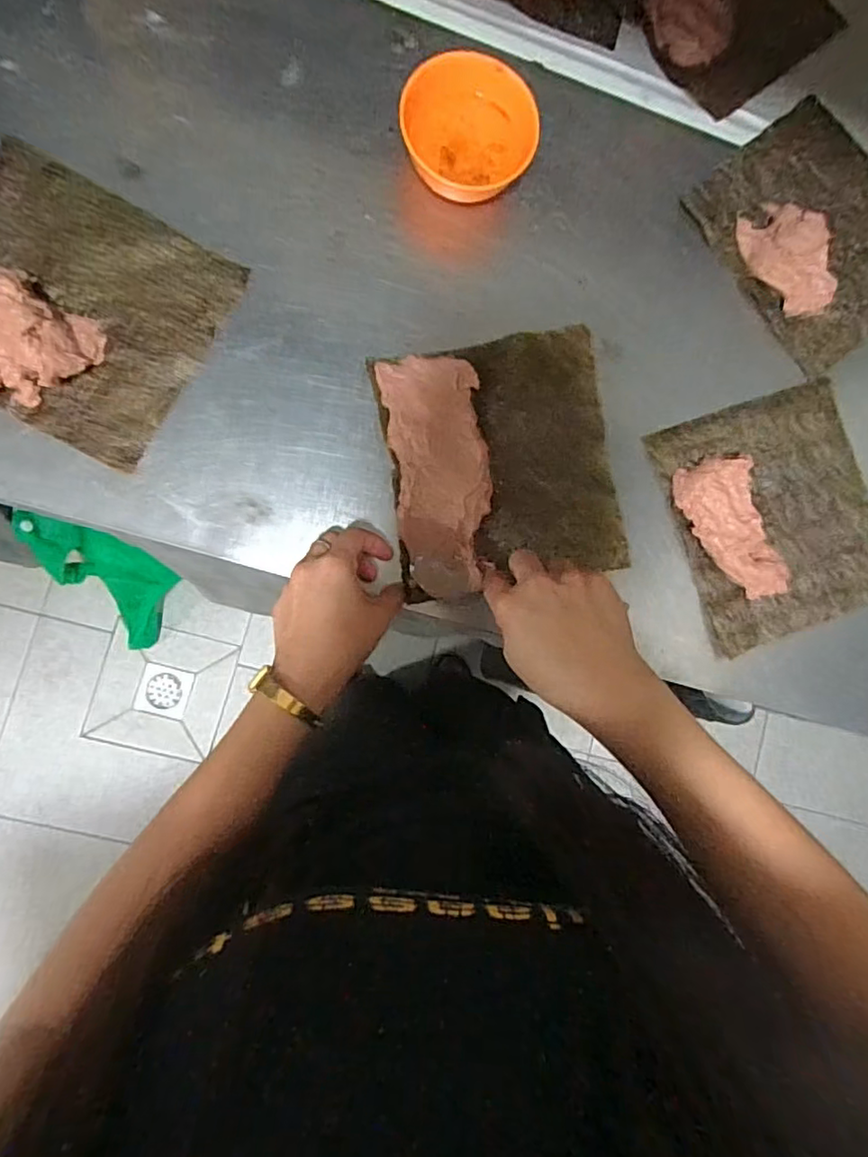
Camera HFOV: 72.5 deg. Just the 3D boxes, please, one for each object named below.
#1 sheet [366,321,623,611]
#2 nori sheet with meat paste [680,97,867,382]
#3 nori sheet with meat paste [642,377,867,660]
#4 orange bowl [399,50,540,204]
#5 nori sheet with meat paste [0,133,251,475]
[{"bbox_3d":[0.053,-0.094,0.476,0.179,0.016,0.193,-11,88,-9],"label":"sheet"},{"bbox_3d":[0.349,-0.314,0.525,0.185,0.035,0.199,-39,92,-9],"label":"nori sheet with meat paste"},{"bbox_3d":[0.303,-0.056,0.507,0.183,0.022,0.199,-18,89,-9],"label":"nori sheet with meat paste"},{"bbox_3d":[0.027,-0.347,0.465,0.106,0.049,0.093,14,84,-7],"label":"orange bowl"},{"bbox_3d":[-0.271,-0.205,0.429,0.199,0.031,0.184,28,83,-6],"label":"nori sheet with meat paste"}]

